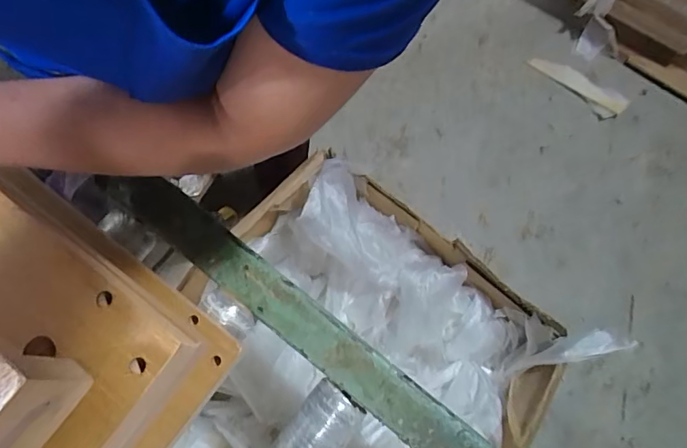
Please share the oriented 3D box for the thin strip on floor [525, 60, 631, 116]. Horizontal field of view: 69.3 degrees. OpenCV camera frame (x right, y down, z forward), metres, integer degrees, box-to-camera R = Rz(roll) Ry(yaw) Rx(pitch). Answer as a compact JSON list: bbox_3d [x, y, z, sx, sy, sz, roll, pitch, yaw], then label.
[{"bbox_3d":[0.627,-0.382,1.341,0.050,0.027,0.278,-45,65,-10],"label":"thin strip on floor"}]

